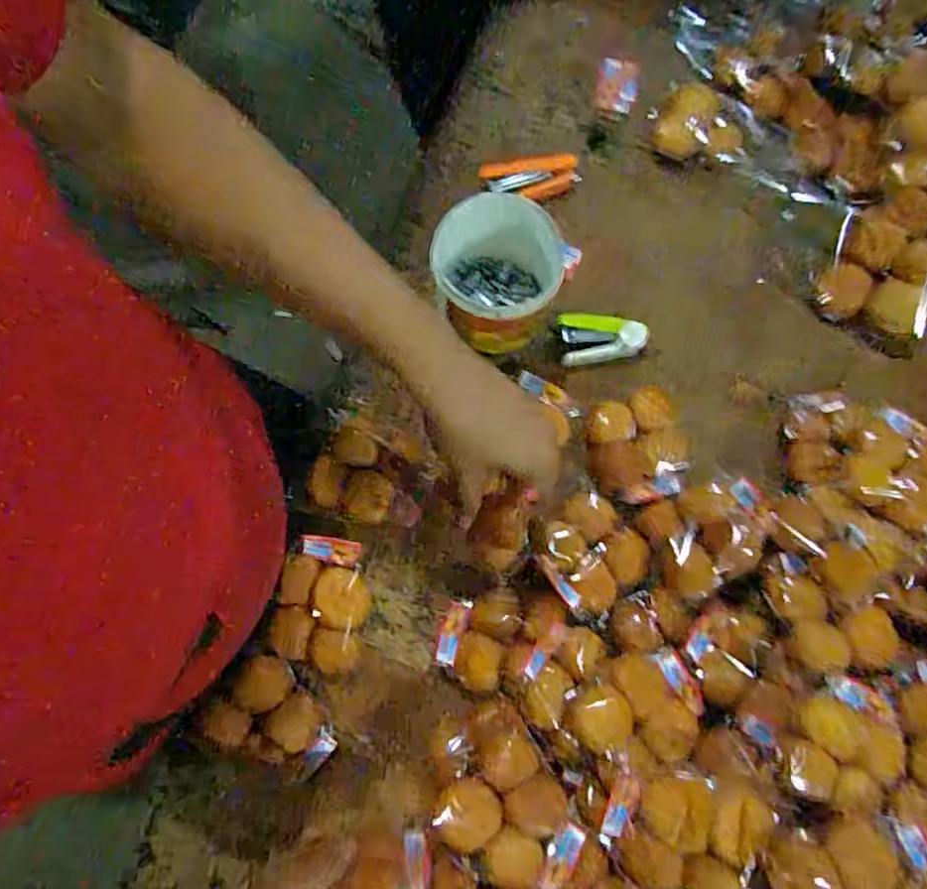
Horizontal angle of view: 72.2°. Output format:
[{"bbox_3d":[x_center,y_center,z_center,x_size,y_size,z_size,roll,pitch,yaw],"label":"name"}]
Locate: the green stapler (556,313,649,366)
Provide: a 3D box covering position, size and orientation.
[{"bbox_3d":[0.134,-0.103,0.620,0.080,0.031,0.044,1,76,-1],"label":"green stapler"}]

